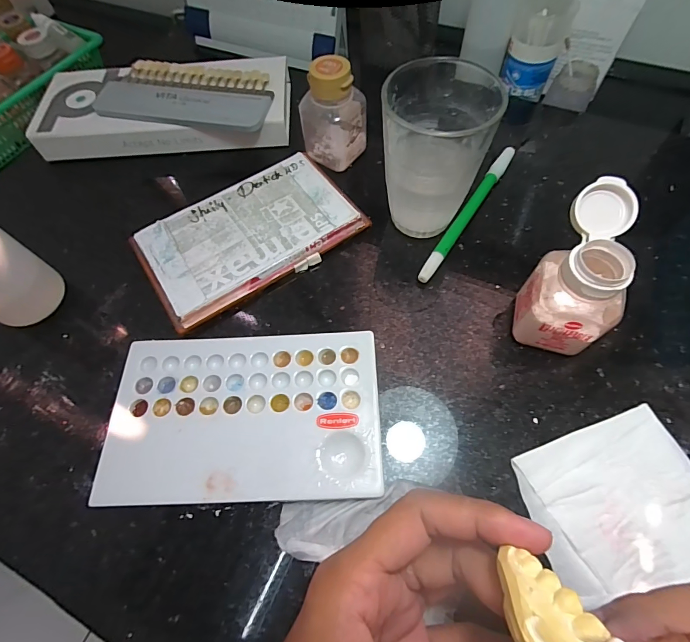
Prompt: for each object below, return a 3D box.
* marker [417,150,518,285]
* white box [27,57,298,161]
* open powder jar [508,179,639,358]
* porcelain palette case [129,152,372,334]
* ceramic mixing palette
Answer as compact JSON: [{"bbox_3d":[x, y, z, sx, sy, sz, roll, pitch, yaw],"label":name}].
[{"bbox_3d":[0.093,-0.082,0.276,0.011,0.009,0.145,31,70,17],"label":"marker"},{"bbox_3d":[-0.155,-0.189,0.327,0.211,0.030,0.085,-1,64,3],"label":"white box"},{"bbox_3d":[0.132,-0.023,0.208,0.048,0.076,0.066,28,69,16],"label":"open powder jar"},{"bbox_3d":[-0.070,-0.066,0.271,0.151,0.014,0.092,-33,67,-12],"label":"porcelain palette case"},{"bbox_3d":[-0.056,0.053,0.214,0.150,0.012,0.092,-3,64,2],"label":"ceramic mixing palette"}]

